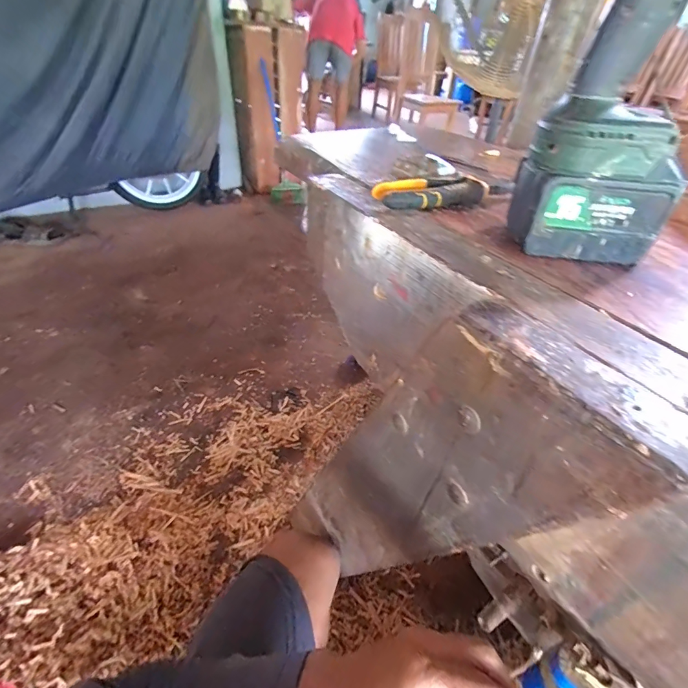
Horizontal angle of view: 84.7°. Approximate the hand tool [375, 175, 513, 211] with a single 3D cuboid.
[{"bbox_3d":[0.115,-0.171,0.422,0.157,0.025,0.046,-9,41,-14],"label":"hand tool"}]

